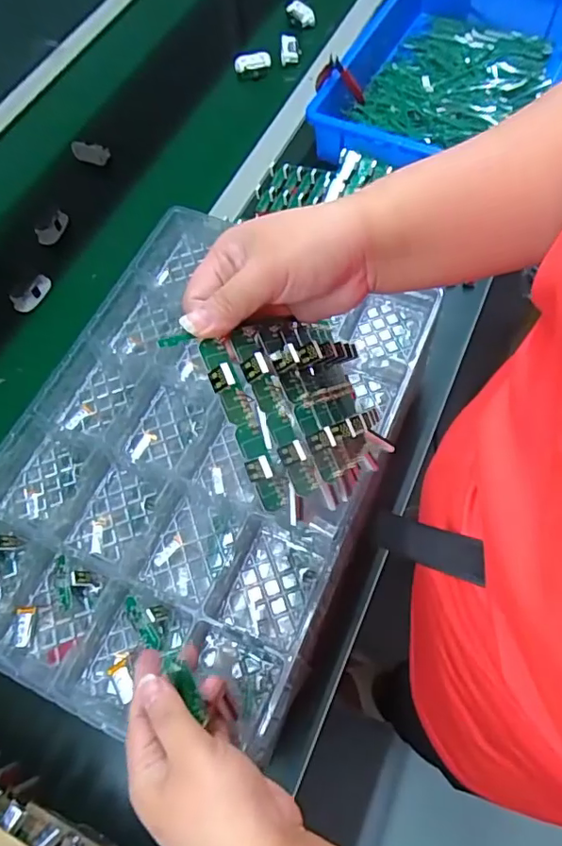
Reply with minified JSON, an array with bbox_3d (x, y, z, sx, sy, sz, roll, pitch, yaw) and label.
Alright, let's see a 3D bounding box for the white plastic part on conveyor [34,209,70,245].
[{"bbox_3d":[-0.318,-0.272,0.748,0.023,0.021,0.054,33,70,18],"label":"white plastic part on conveyor"}]

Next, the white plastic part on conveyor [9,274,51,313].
[{"bbox_3d":[-0.326,-0.169,0.705,0.021,0.023,0.057,39,72,20],"label":"white plastic part on conveyor"}]

